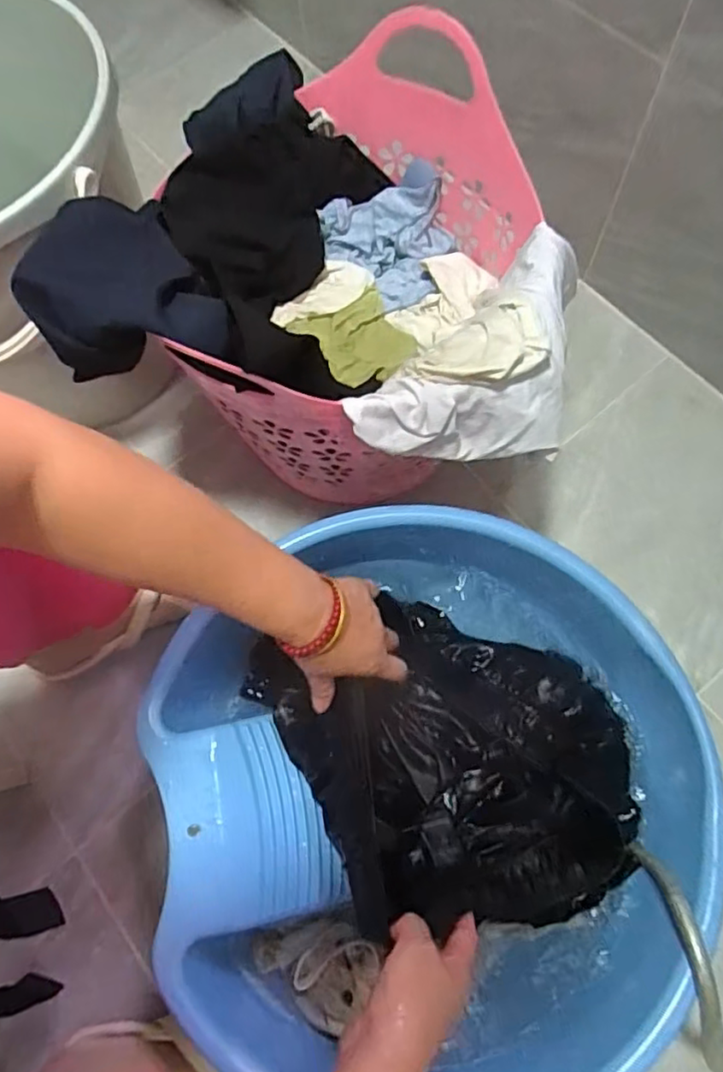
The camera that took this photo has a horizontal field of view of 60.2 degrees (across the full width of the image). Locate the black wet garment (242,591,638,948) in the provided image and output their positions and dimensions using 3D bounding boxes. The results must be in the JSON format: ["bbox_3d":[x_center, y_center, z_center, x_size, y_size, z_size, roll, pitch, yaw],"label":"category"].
[{"bbox_3d":[0.089,0.196,0.573,0.286,0.071,0.313,-1,70,2],"label":"black wet garment"}]

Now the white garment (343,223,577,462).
[{"bbox_3d":[0.119,-0.131,0.517,0.138,0.078,0.254,40,78,15],"label":"white garment"}]

